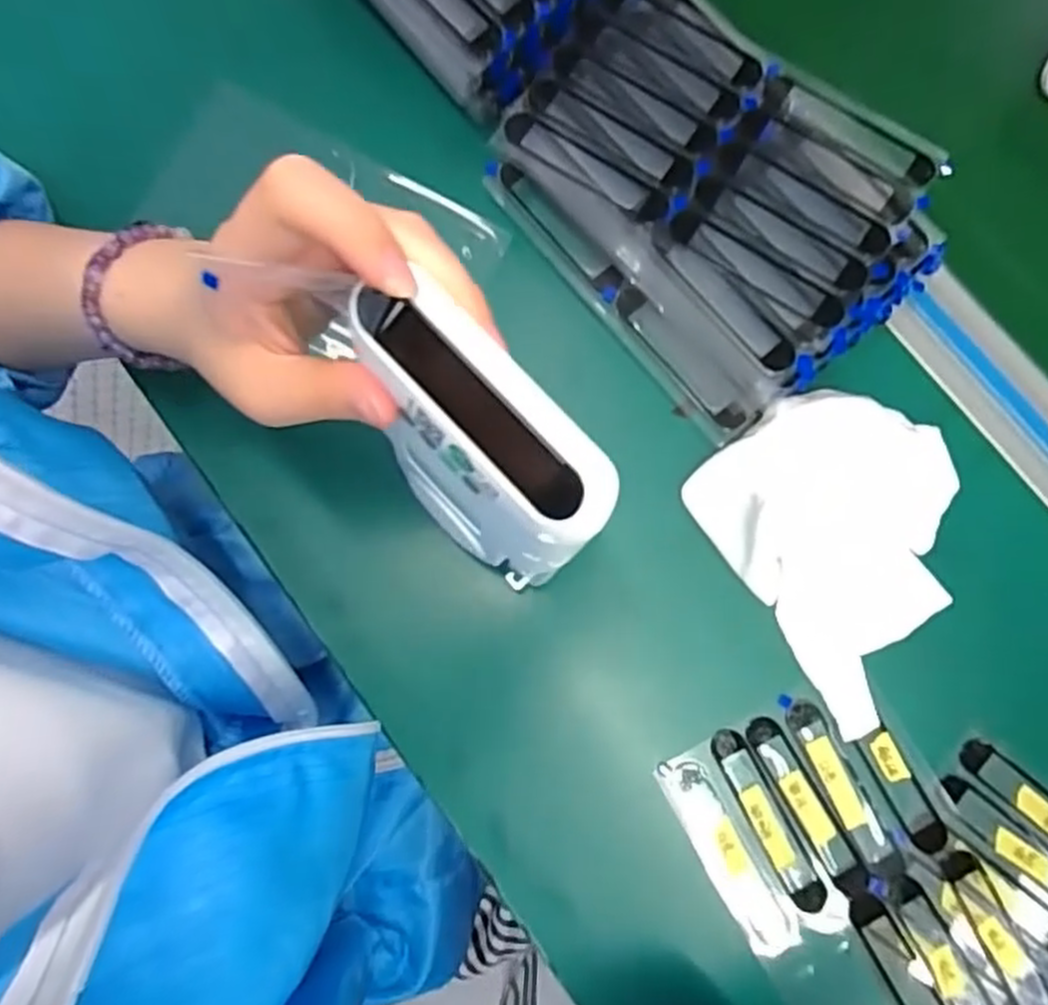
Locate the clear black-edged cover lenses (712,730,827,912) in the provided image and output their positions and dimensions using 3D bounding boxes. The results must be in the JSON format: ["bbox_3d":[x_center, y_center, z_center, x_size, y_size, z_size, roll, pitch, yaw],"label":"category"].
[{"bbox_3d":[0.104,0.137,0.333,0.015,0.005,0.080,-28,82,-2],"label":"clear black-edged cover lenses"}]

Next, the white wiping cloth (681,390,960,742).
[{"bbox_3d":[0.147,0.015,0.338,0.103,0.029,0.128,-34,82,-3],"label":"white wiping cloth"}]

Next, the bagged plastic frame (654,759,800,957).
[{"bbox_3d":[0.087,0.149,0.328,0.021,0.004,0.085,-30,82,-2],"label":"bagged plastic frame"}]

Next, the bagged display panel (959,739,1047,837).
[{"bbox_3d":[0.224,0.132,0.330,0.080,0.004,0.017,39,85,6],"label":"bagged display panel"}]

